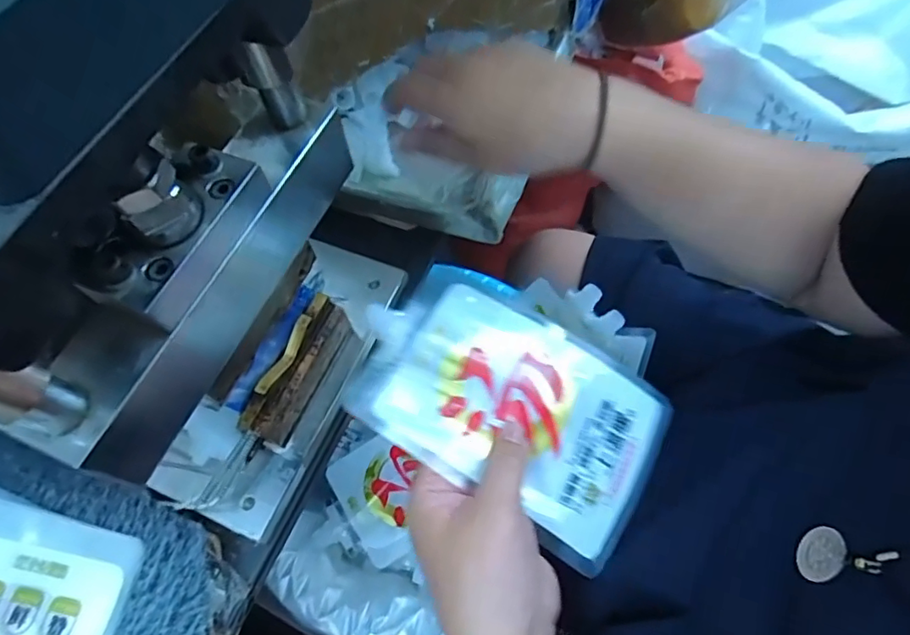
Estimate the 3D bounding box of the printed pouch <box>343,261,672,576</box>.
[{"bbox_3d":[0.037,0.052,0.346,0.187,0.023,0.128,33,63,3],"label":"printed pouch"}]

